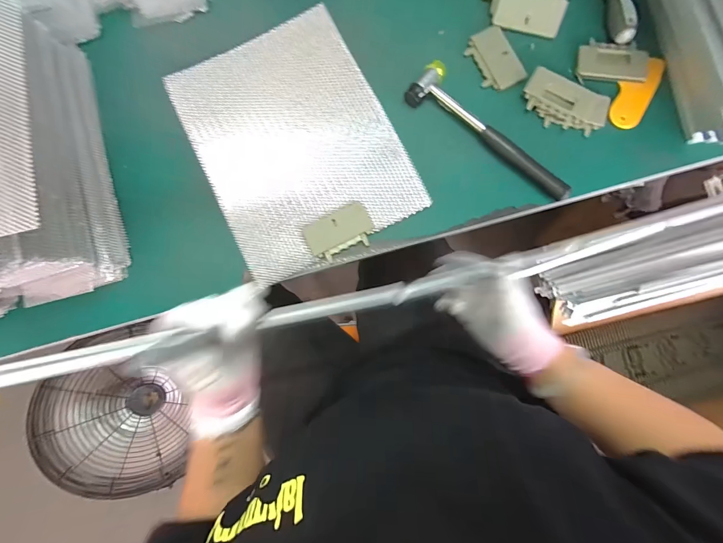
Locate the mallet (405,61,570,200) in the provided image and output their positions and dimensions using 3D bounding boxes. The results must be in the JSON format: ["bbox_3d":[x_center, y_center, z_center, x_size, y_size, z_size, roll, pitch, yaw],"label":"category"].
[{"bbox_3d":[0.168,-0.180,0.419,0.240,0.021,0.060,39,88,6],"label":"mallet"}]

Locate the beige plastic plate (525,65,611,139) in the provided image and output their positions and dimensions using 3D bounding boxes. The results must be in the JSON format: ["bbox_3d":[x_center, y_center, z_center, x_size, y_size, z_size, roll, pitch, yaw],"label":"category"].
[{"bbox_3d":[0.264,-0.216,0.417,0.108,0.013,0.053,24,107,1],"label":"beige plastic plate"}]

